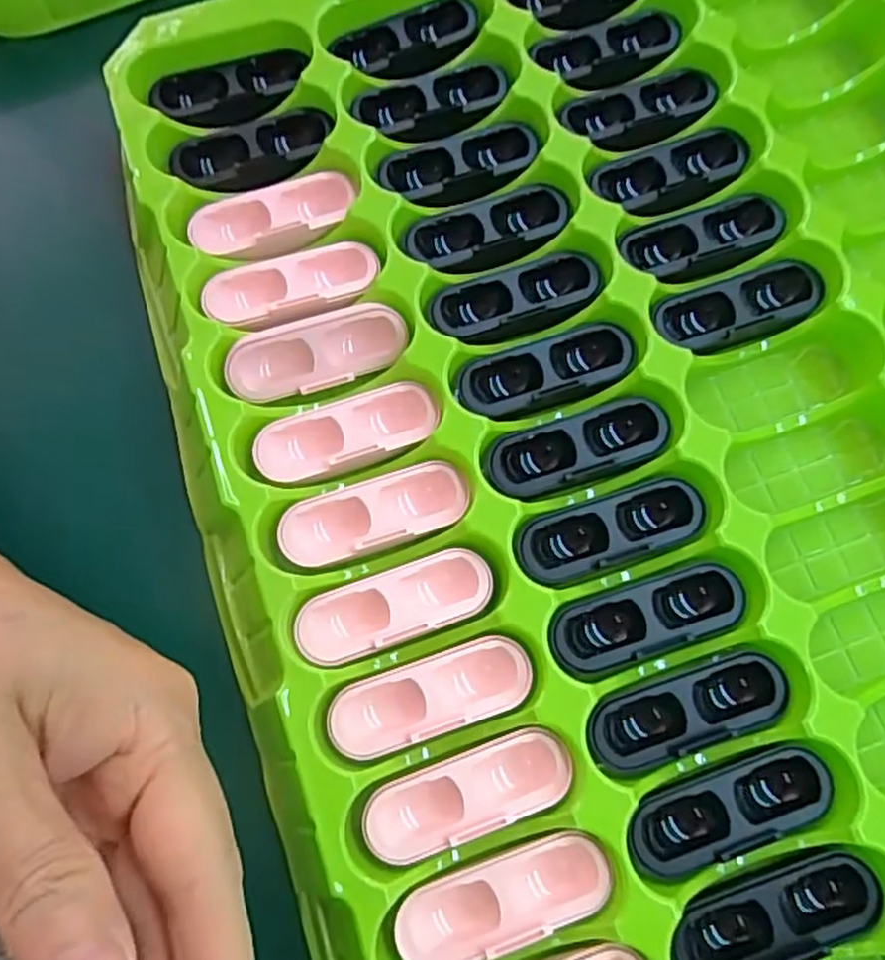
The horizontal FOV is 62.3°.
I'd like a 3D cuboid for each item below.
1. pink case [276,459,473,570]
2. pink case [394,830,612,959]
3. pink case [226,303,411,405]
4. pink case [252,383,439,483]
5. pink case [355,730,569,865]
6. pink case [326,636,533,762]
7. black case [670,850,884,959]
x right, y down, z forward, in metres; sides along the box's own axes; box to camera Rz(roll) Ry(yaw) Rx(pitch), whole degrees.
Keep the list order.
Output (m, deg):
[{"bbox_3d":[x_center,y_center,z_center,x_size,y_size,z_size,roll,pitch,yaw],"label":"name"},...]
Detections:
[{"bbox_3d":[-0.023,0.012,0.249,0.064,0.007,0.023,-18,75,-5],"label":"pink case"},{"bbox_3d":[0.018,0.125,0.217,0.064,0.009,0.024,-19,75,-5],"label":"pink case"},{"bbox_3d":[-0.045,-0.046,0.259,0.064,0.010,0.022,-18,75,-5],"label":"pink case"},{"bbox_3d":[-0.033,-0.016,0.256,0.063,0.008,0.023,-19,75,-5],"label":"pink case"},{"bbox_3d":[0.008,0.096,0.223,0.064,0.009,0.023,-19,75,-5],"label":"pink case"},{"bbox_3d":[-0.004,0.068,0.231,0.064,0.008,0.022,-18,75,-5],"label":"pink case"},{"bbox_3d":[0.098,0.129,0.219,0.064,0.011,0.027,-17,75,-5],"label":"black case"}]

